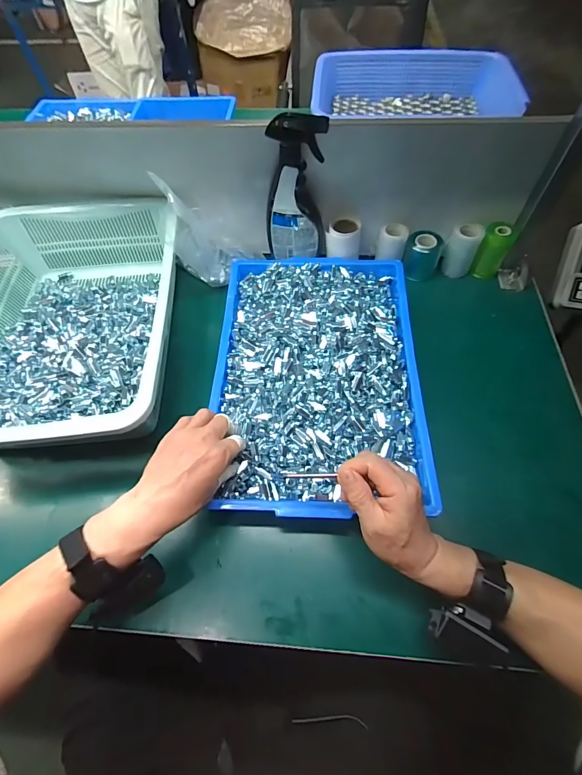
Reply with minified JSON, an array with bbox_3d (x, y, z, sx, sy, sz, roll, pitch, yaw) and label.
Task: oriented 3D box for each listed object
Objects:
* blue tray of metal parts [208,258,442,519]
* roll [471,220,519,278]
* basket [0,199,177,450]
[{"bbox_3d":[0.037,-0.034,0.537,0.280,0.040,0.417,1,59,3],"label":"blue tray of metal parts"},{"bbox_3d":[0.346,-0.234,0.637,0.047,0.087,0.044,28,64,18],"label":"roll"},{"bbox_3d":[-0.326,-0.100,0.568,0.316,0.124,0.414,-3,59,1],"label":"basket"}]

